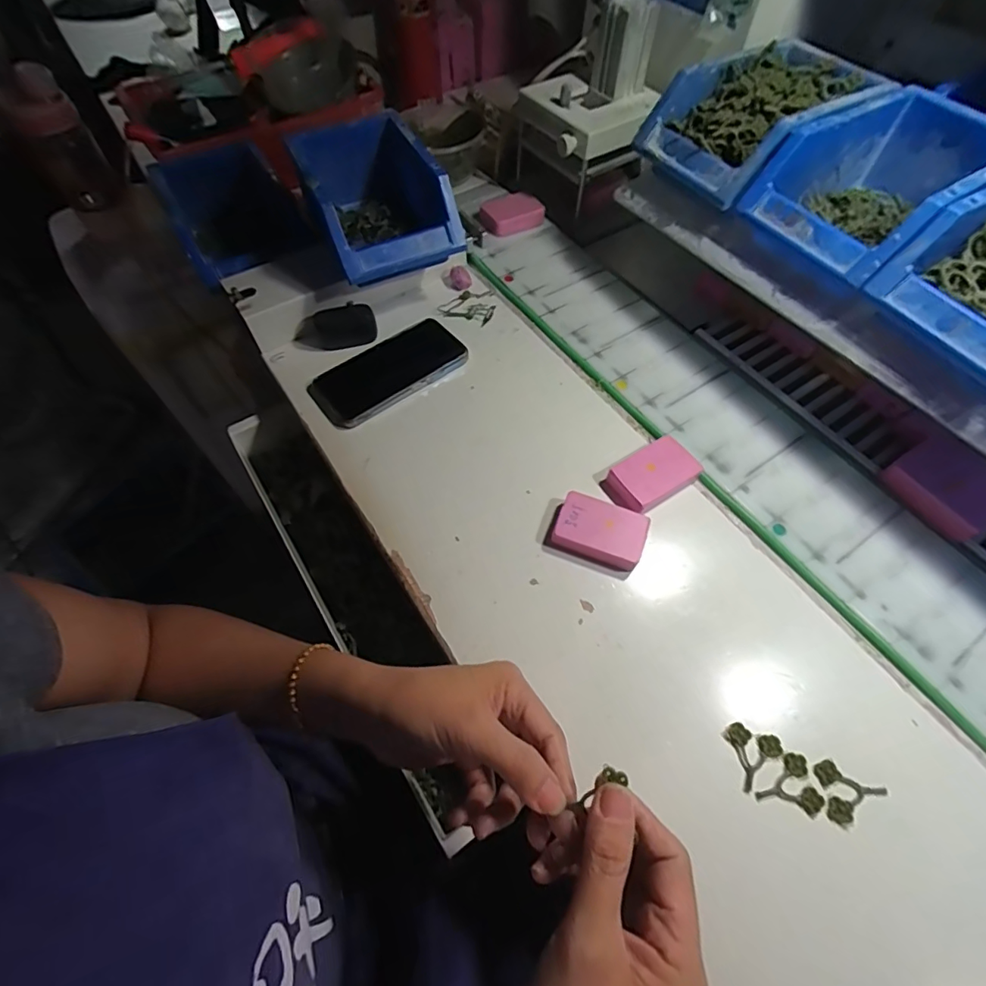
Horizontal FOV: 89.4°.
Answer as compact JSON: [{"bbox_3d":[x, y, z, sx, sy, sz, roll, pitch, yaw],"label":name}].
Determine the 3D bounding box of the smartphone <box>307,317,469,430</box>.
[{"bbox_3d":[-0.104,-0.123,0.497,0.151,0.015,0.076,-35,66,-18],"label":"smartphone"}]

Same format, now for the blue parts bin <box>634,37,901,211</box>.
[{"bbox_3d":[0.238,-0.326,0.452,0.186,0.079,0.121,-28,64,-14],"label":"blue parts bin"}]

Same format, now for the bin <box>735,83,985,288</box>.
[{"bbox_3d":[0.308,-0.237,0.402,0.178,0.080,0.122,-28,64,-15],"label":"bin"}]

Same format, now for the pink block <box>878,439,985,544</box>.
[{"bbox_3d":[0.374,-0.003,0.411,0.064,0.015,0.077,-28,64,-14],"label":"pink block"}]

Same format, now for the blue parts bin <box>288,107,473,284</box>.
[{"bbox_3d":[-0.123,-0.305,0.512,0.122,0.078,0.197,-23,63,-12],"label":"blue parts bin"}]

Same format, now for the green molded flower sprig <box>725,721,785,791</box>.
[{"bbox_3d":[0.169,0.170,0.331,0.038,0.005,0.031,-34,66,-17],"label":"green molded flower sprig"}]

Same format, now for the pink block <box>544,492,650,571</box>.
[{"bbox_3d":[0.084,0.030,0.403,0.074,0.024,0.046,21,63,12],"label":"pink block"}]

